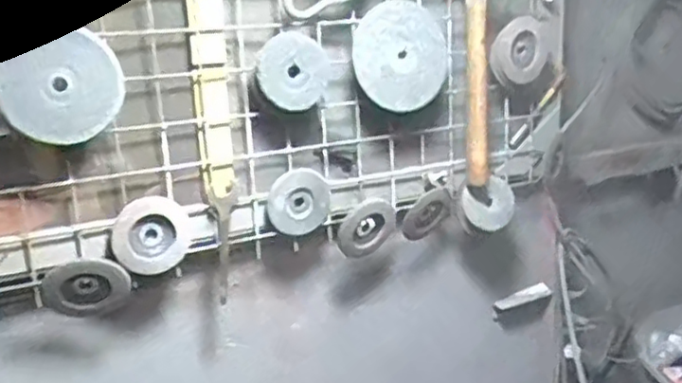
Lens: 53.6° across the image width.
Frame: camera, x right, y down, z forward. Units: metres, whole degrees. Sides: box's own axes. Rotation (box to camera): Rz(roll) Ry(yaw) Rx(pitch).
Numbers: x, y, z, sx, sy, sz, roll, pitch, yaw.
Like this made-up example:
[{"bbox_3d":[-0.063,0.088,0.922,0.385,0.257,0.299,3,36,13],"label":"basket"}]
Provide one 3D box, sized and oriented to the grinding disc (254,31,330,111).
[{"bbox_3d":[-0.059,-0.148,0.855,0.095,0.093,0.023,32,-13,-24],"label":"grinding disc"}]

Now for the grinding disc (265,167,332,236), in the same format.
[{"bbox_3d":[-0.055,0.014,0.910,0.089,0.086,0.011,-8,15,-21],"label":"grinding disc"}]

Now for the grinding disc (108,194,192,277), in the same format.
[{"bbox_3d":[-0.232,0.053,0.827,0.092,0.089,0.011,-9,16,-25],"label":"grinding disc"}]

